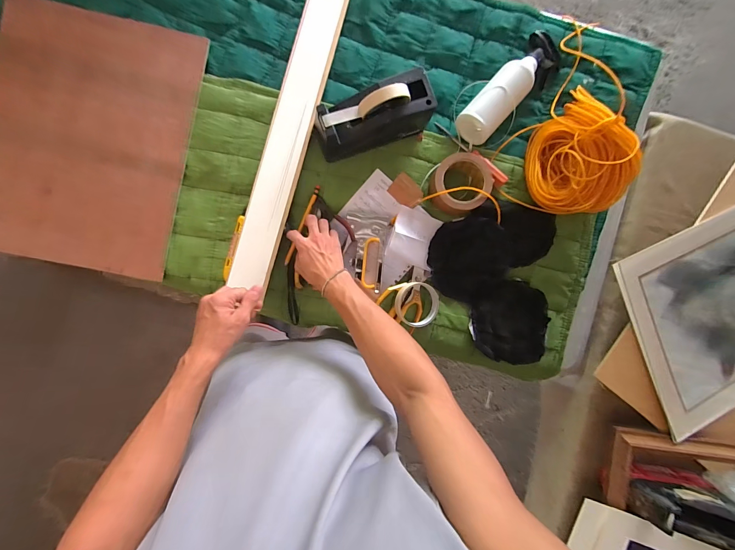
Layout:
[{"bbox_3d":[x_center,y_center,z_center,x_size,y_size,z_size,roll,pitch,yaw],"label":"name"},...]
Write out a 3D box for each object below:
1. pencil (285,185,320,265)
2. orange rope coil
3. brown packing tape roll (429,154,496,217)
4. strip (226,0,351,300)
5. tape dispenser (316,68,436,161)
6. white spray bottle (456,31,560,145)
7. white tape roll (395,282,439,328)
[{"bbox_3d":[-0.123,-0.095,0.598,0.010,0.011,0.162,22,86,-4],"label":"pencil"},{"bbox_3d":[0.370,-0.212,0.578,0.165,0.105,0.216,-26,92,-3],"label":"orange rope coil"},{"bbox_3d":[0.174,-0.168,0.592,0.104,0.044,0.104,0,90,-5],"label":"brown packing tape roll"},{"bbox_3d":[-0.135,-0.291,0.581,0.076,0.012,0.631,15,87,-4],"label":"strip"},{"bbox_3d":[0.012,-0.278,0.555,0.204,0.101,0.081,-20,91,-3],"label":"tape dispenser"},{"bbox_3d":[0.271,-0.351,0.595,0.082,0.063,0.240,42,88,-3],"label":"white spray bottle"},{"bbox_3d":[0.095,0.056,0.605,0.086,0.025,0.084,0,90,-5],"label":"white tape roll"}]

